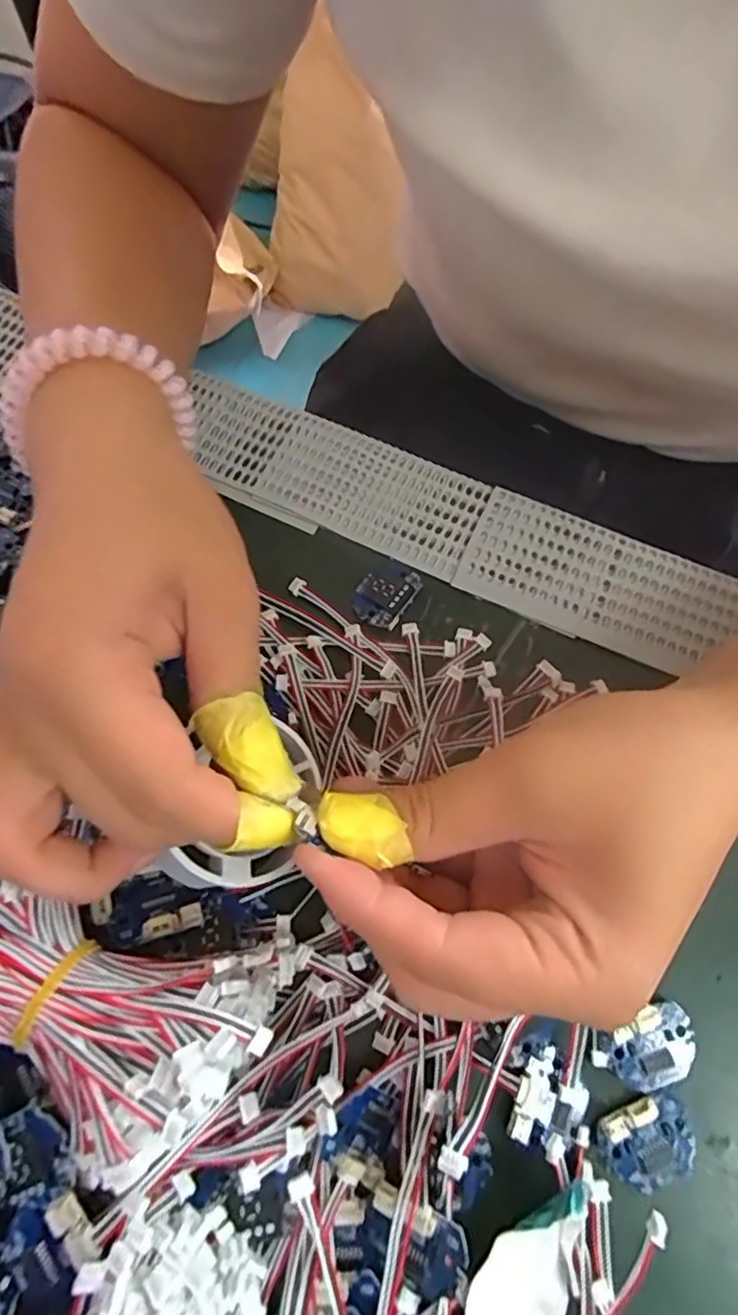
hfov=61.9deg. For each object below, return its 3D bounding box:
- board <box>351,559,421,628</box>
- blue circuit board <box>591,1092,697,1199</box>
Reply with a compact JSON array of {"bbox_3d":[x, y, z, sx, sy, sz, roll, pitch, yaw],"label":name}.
[{"bbox_3d":[0.006,-0.027,0.248,0.022,0.006,0.028,34,74,9],"label":"board"},{"bbox_3d":[0.084,0.147,0.185,0.029,0.004,0.022,-20,73,-8],"label":"blue circuit board"}]

